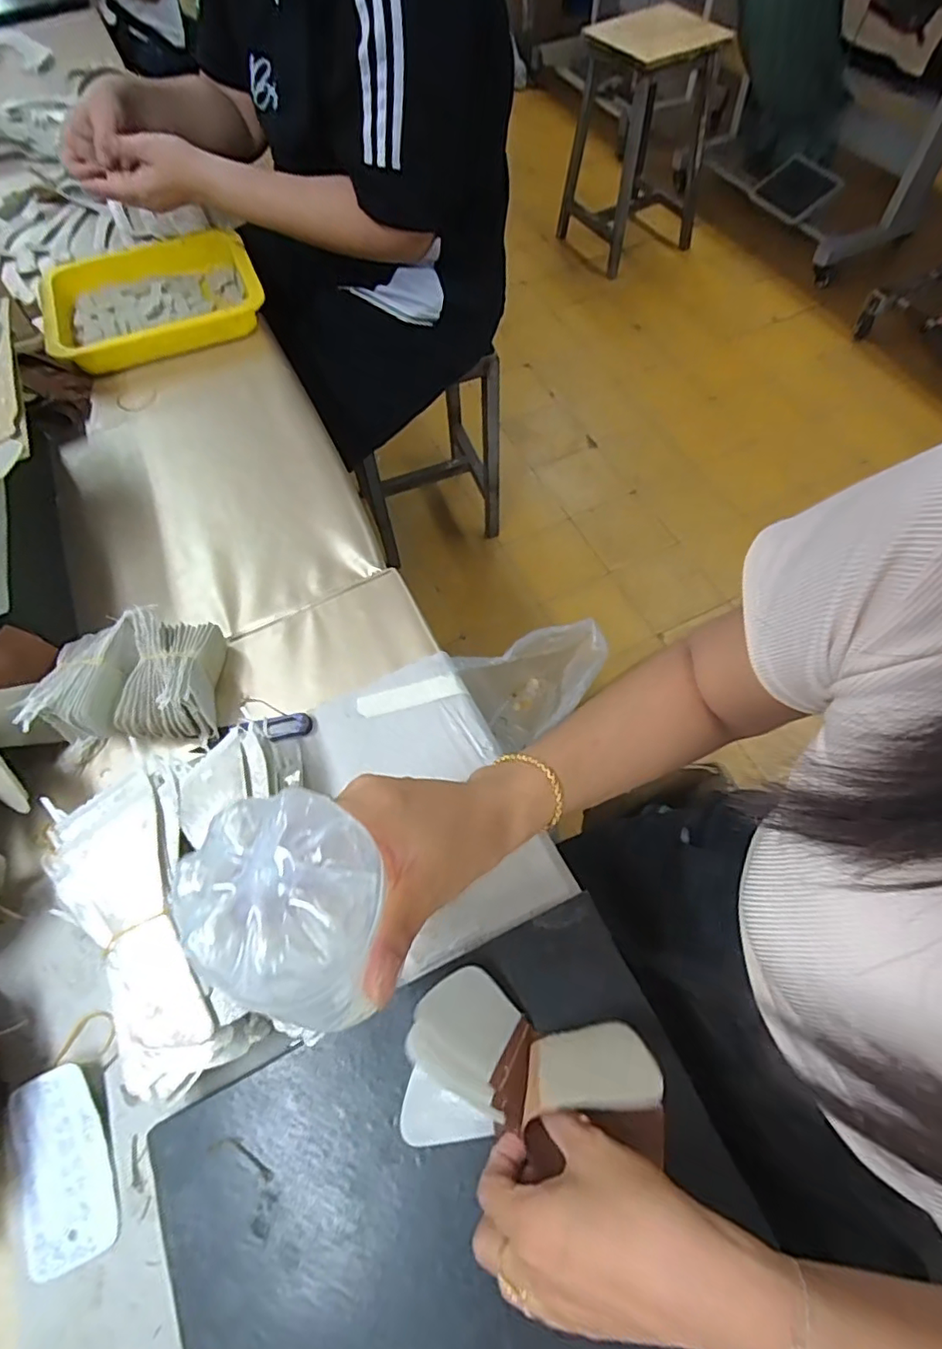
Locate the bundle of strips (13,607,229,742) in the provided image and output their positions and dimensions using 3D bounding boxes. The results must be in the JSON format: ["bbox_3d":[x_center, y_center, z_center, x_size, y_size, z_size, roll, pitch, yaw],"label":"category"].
[{"bbox_3d":[-0.277,0.000,0.476,0.133,0.054,0.103,-5,62,-3],"label":"bundle of strips"}]

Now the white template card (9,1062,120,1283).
[{"bbox_3d":[-0.252,0.301,0.357,0.055,0.005,0.103,-26,71,-7],"label":"white template card"}]

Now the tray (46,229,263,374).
[{"bbox_3d":[-0.404,-0.483,0.738,0.256,0.041,0.224,-18,63,-6],"label":"tray"}]

